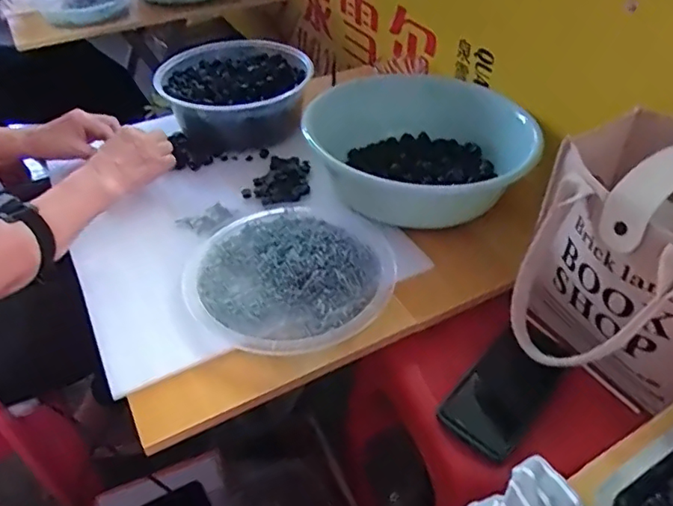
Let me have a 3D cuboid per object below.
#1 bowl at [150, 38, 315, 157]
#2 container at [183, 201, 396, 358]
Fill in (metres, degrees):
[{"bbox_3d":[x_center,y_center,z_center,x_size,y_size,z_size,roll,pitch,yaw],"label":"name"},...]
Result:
[{"bbox_3d":[-0.154,-0.247,0.891,0.227,0.089,0.206,-17,44,-16],"label":"bowl"},{"bbox_3d":[-0.052,0.009,0.657,0.222,0.028,0.240,-1,42,1],"label":"container"}]

